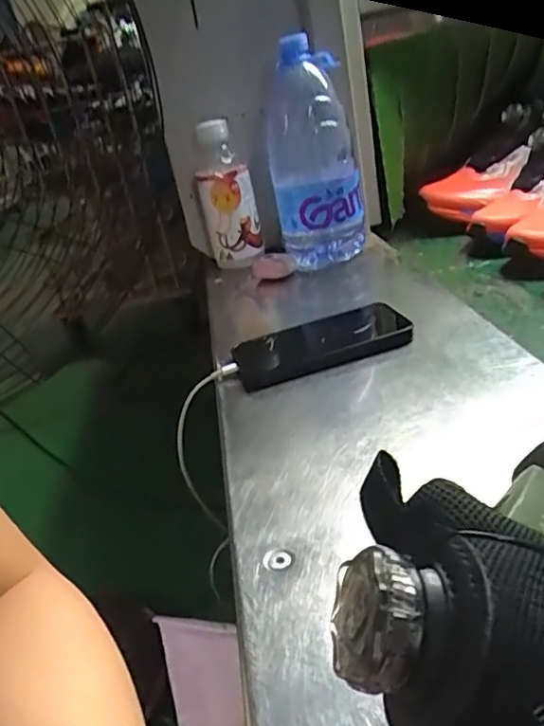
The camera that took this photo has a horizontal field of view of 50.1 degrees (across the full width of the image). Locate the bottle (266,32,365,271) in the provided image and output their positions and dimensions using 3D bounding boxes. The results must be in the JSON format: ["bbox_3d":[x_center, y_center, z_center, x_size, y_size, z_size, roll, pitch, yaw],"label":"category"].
[{"bbox_3d":[0.043,-0.225,0.653,0.100,0.222,0.100,-12,26,4],"label":"bottle"}]

